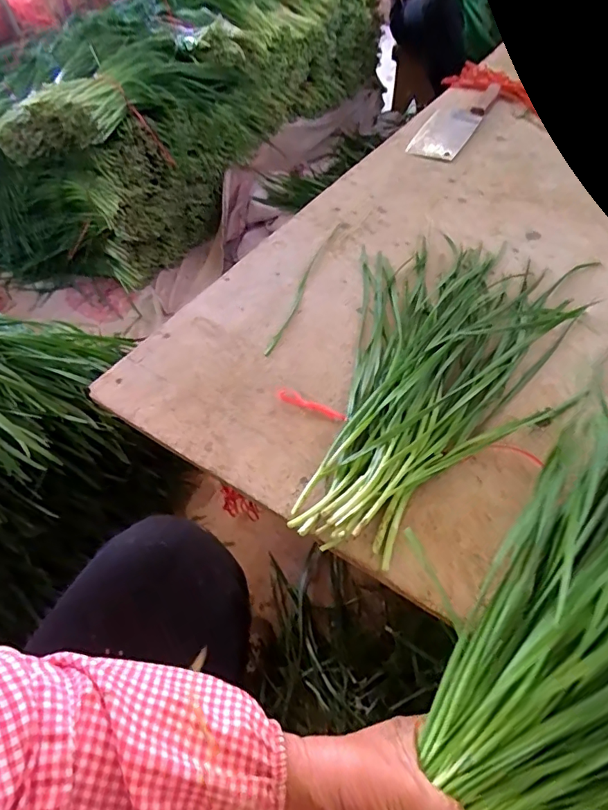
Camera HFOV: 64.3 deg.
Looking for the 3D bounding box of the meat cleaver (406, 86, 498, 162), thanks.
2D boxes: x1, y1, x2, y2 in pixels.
[{"bbox_3d":[0.267,-0.507,0.857,0.083,0.010,0.263,24,60,16],"label":"meat cleaver"}]

